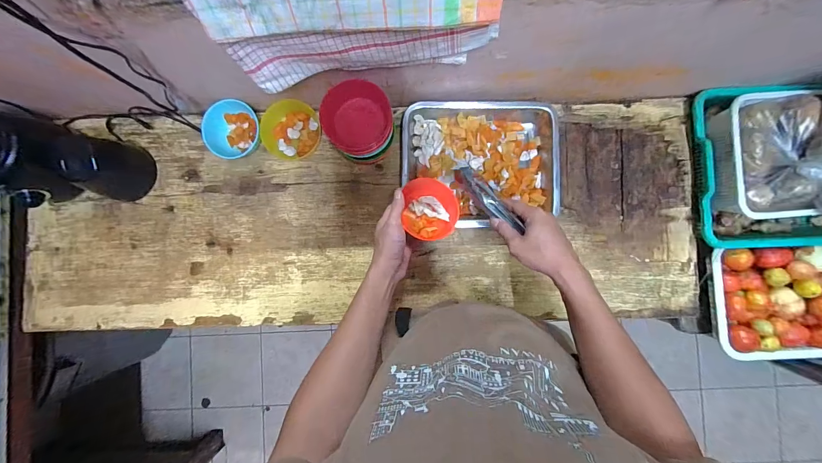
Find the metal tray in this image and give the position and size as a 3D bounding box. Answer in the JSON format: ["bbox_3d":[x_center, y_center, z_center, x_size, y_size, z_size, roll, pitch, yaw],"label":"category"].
[{"bbox_3d":[0.135,-0.143,0.696,0.300,0.049,0.257,-1,86,1],"label":"metal tray"}]

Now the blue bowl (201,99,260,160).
[{"bbox_3d":[-0.361,-0.204,0.707,0.105,0.053,0.110,0,88,1],"label":"blue bowl"}]

